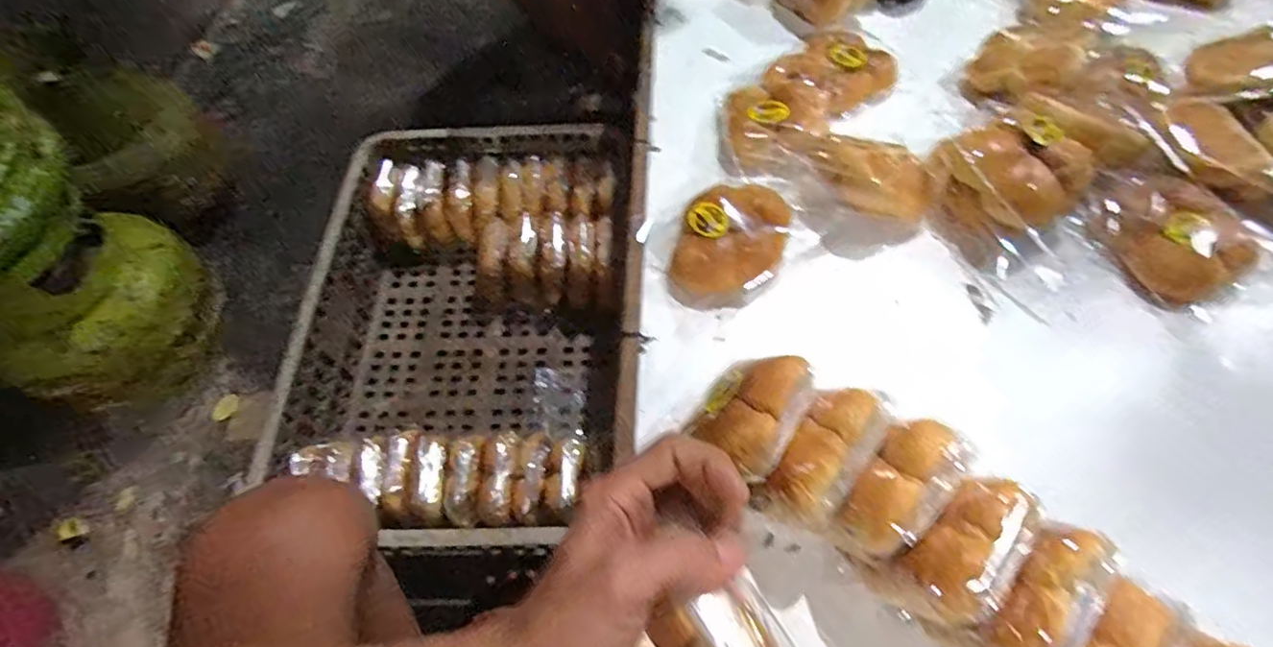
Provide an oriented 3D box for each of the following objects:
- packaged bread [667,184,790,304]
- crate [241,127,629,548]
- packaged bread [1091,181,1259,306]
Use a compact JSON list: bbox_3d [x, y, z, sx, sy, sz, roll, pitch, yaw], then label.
[{"bbox_3d":[0.090,-0.075,0.575,0.099,0.046,0.123,15,62,13],"label":"packaged bread"},{"bbox_3d":[-0.250,-0.021,0.843,0.389,0.169,0.613,7,60,8],"label":"crate"},{"bbox_3d":[0.496,-0.078,0.562,0.110,0.046,0.123,-28,62,-12],"label":"packaged bread"}]

